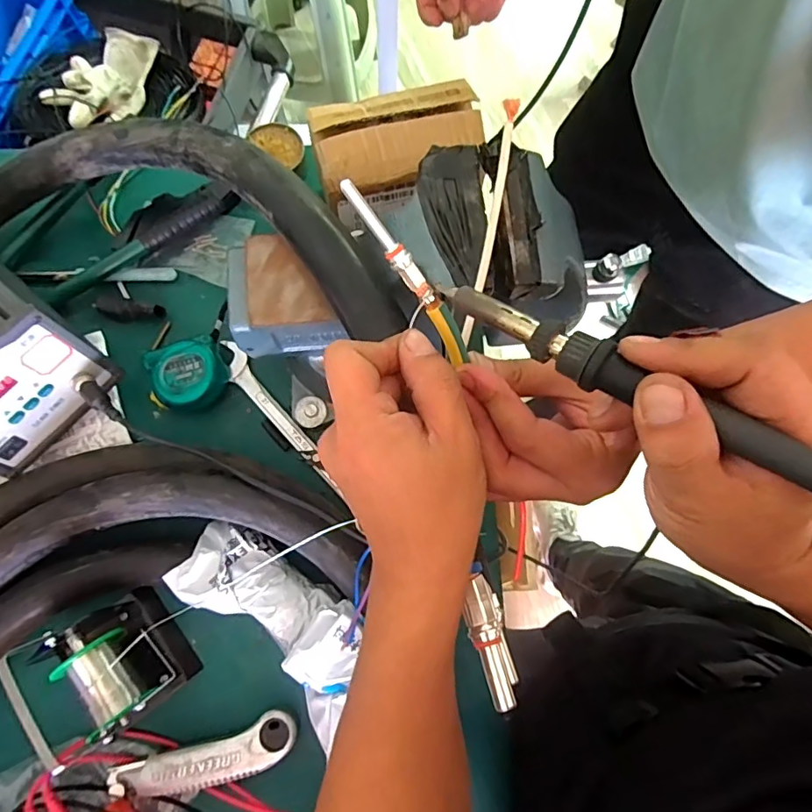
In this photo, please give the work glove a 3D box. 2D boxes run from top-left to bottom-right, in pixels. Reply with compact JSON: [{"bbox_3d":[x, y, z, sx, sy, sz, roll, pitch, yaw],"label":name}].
[{"bbox_3d":[-0.388,-0.418,0.668,0.072,0.069,0.166,15,58,2],"label":"work glove"}]

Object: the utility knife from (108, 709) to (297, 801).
[{"bbox_3d":[-0.160,0.285,0.413,0.144,0.018,0.037,-18,78,-6],"label":"utility knife"}]

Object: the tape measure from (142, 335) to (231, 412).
[{"bbox_3d":[-0.202,-0.029,0.481,0.067,0.033,0.067,-1,81,4],"label":"tape measure"}]

